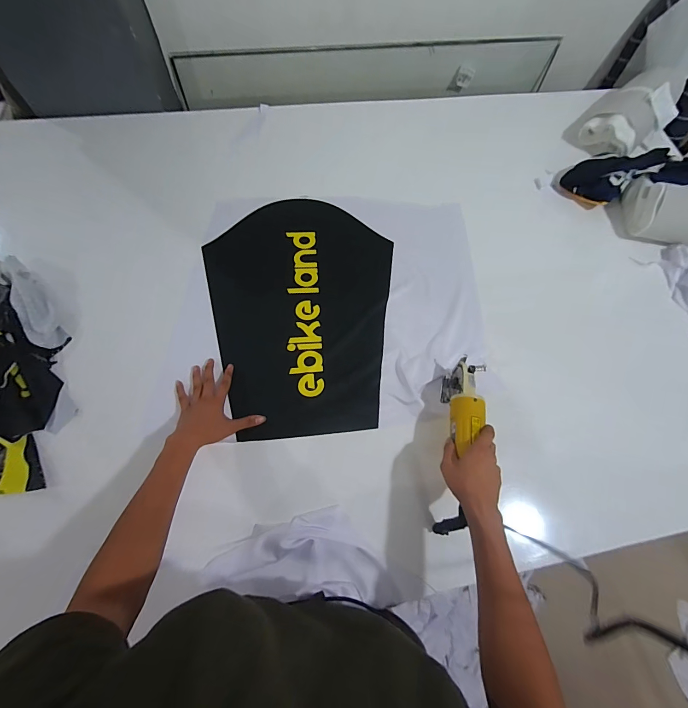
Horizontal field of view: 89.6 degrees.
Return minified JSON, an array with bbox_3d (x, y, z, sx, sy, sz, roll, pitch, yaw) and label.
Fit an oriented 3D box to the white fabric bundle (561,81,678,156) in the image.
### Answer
[{"bbox_3d":[0.772,-0.662,0.962,0.268,0.091,0.194,-36,76,-15],"label":"white fabric bundle"}]

